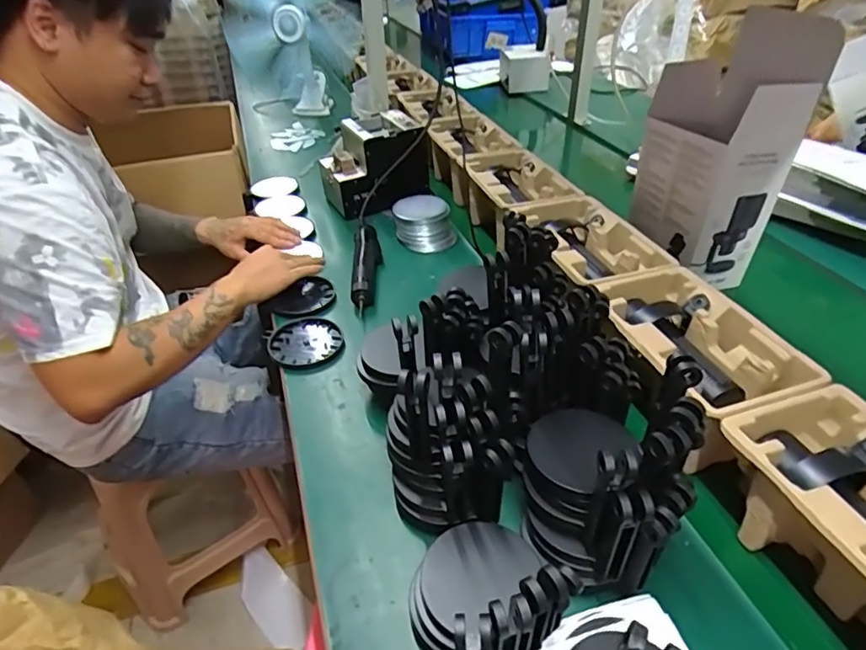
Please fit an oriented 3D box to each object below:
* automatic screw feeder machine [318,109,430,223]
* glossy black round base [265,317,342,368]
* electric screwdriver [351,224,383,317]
[{"bbox_3d":[-0.118,-0.317,1.093,0.197,0.164,0.155,-10,36,-13],"label":"automatic screw feeder machine"},{"bbox_3d":[-0.179,0.024,0.762,0.097,0.014,0.104,0,35,0],"label":"glossy black round base"},{"bbox_3d":[-0.109,-0.103,0.900,0.039,0.036,0.226,-1,35,0],"label":"electric screwdriver"}]

